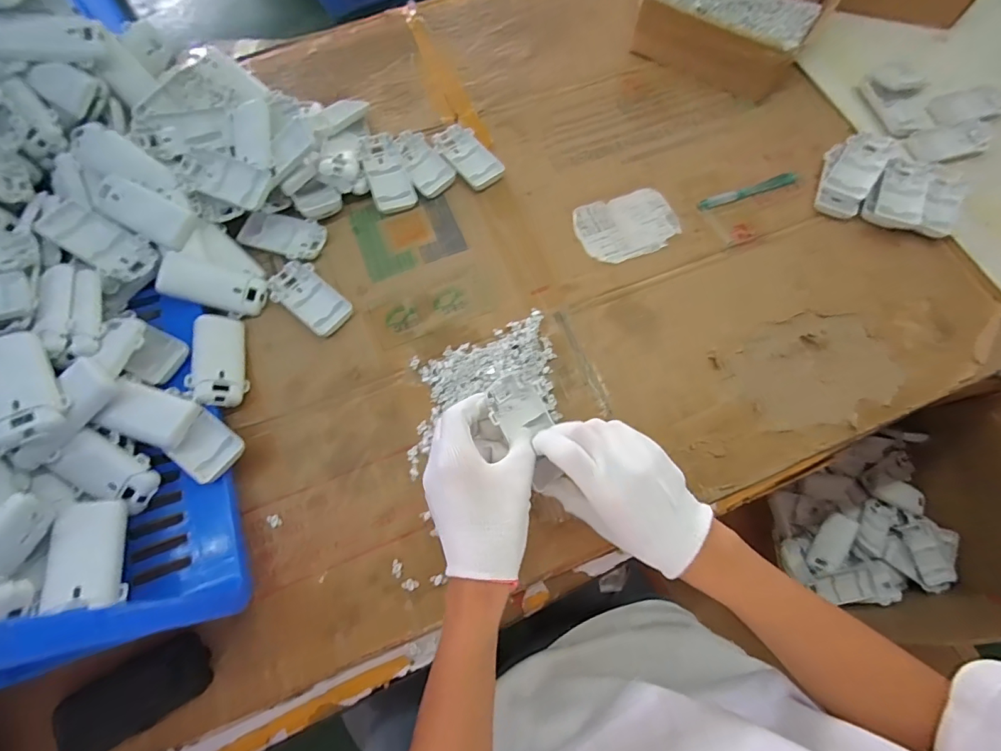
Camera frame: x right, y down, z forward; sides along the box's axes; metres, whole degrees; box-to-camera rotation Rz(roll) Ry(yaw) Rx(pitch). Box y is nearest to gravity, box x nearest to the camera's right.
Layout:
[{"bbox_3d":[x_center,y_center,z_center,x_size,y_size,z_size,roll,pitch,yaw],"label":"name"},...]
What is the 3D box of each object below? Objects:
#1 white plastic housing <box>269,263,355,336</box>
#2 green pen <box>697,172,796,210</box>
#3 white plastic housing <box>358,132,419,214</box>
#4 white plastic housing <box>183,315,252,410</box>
[{"bbox_3d":[-0.205,-0.085,0.510,0.097,0.016,0.053,34,75,12],"label":"white plastic housing"},{"bbox_3d":[0.292,-0.219,0.559,0.127,0.009,0.015,-20,71,-6],"label":"green pen"},{"bbox_3d":[-0.134,-0.237,0.558,0.047,0.032,0.097,-21,71,-6],"label":"white plastic housing"},{"bbox_3d":[-0.280,-0.014,0.471,0.050,0.020,0.098,2,60,-39],"label":"white plastic housing"}]

